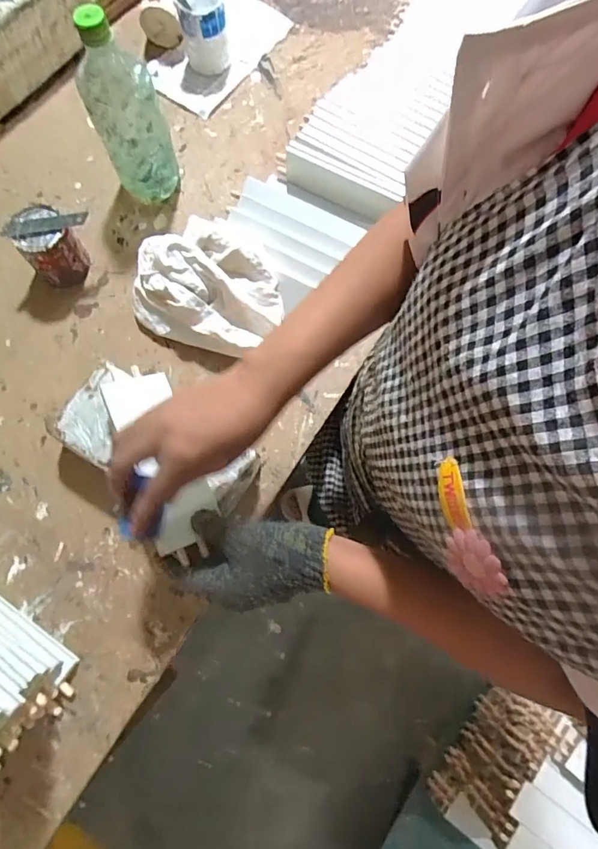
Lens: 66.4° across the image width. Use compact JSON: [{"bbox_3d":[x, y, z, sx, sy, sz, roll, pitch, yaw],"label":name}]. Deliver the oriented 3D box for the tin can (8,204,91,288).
[{"bbox_3d":[-0.303,-0.216,0.560,0.060,0.074,0.064,0,75,0],"label":"tin can"}]

